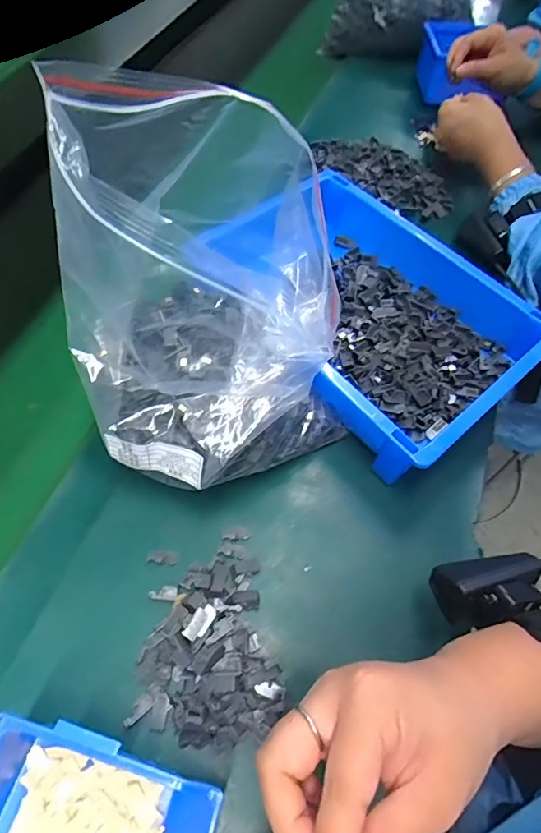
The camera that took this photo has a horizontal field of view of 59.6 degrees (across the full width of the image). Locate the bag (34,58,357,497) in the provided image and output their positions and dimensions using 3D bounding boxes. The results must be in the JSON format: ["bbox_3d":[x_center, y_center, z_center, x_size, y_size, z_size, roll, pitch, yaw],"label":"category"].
[{"bbox_3d":[-0.046,-0.053,0.329,0.174,0.263,0.151,-37,66,-21],"label":"bag"}]

